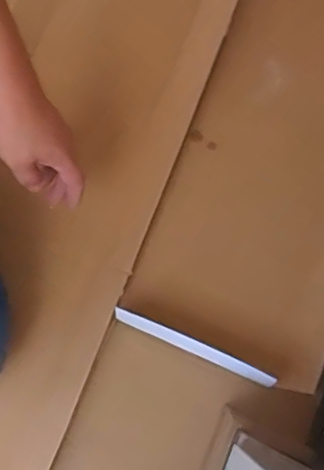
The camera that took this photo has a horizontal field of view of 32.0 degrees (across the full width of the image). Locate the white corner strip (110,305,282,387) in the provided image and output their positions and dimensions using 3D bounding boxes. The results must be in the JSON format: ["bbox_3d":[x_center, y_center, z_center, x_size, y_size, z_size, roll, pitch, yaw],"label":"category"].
[{"bbox_3d":[0.035,0.125,0.637,0.190,0.047,0.012,23,74,8],"label":"white corner strip"}]

